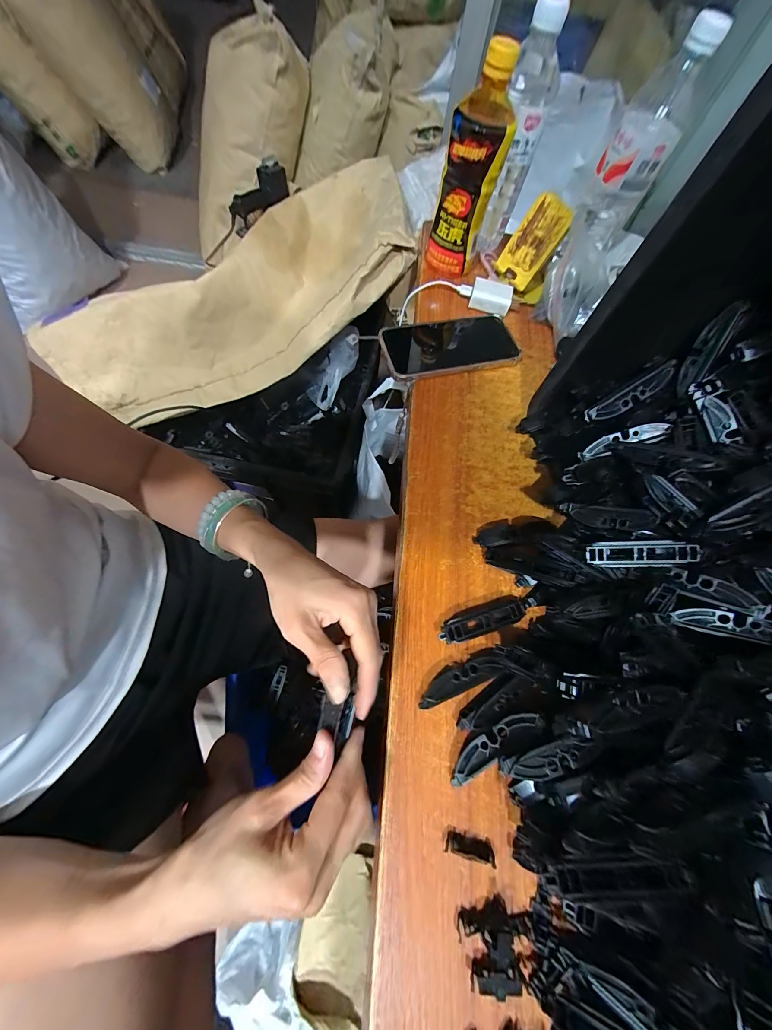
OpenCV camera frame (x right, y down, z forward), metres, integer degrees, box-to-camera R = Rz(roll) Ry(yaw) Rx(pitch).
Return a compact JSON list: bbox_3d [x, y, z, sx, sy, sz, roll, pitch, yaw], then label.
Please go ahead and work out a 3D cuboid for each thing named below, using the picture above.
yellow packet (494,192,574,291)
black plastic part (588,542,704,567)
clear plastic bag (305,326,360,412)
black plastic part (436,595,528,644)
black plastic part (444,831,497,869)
[{"bbox_3d":[0.188,-0.353,0.437,0.019,0.094,0.060,-24,77,-36],"label":"yellow packet"},{"bbox_3d":[0.196,0.030,0.259,0.073,0.012,0.018,-4,64,17],"label":"black plastic part"},{"bbox_3d":[-0.117,-0.347,0.781,0.071,0.040,0.212,25,87,11],"label":"clear plastic bag"},{"bbox_3d":[0.084,0.091,0.288,0.080,0.018,0.022,-17,70,-13],"label":"black plastic part"},{"bbox_3d":[0.059,0.233,0.233,0.034,0.006,0.012,18,66,1],"label":"black plastic part"}]

